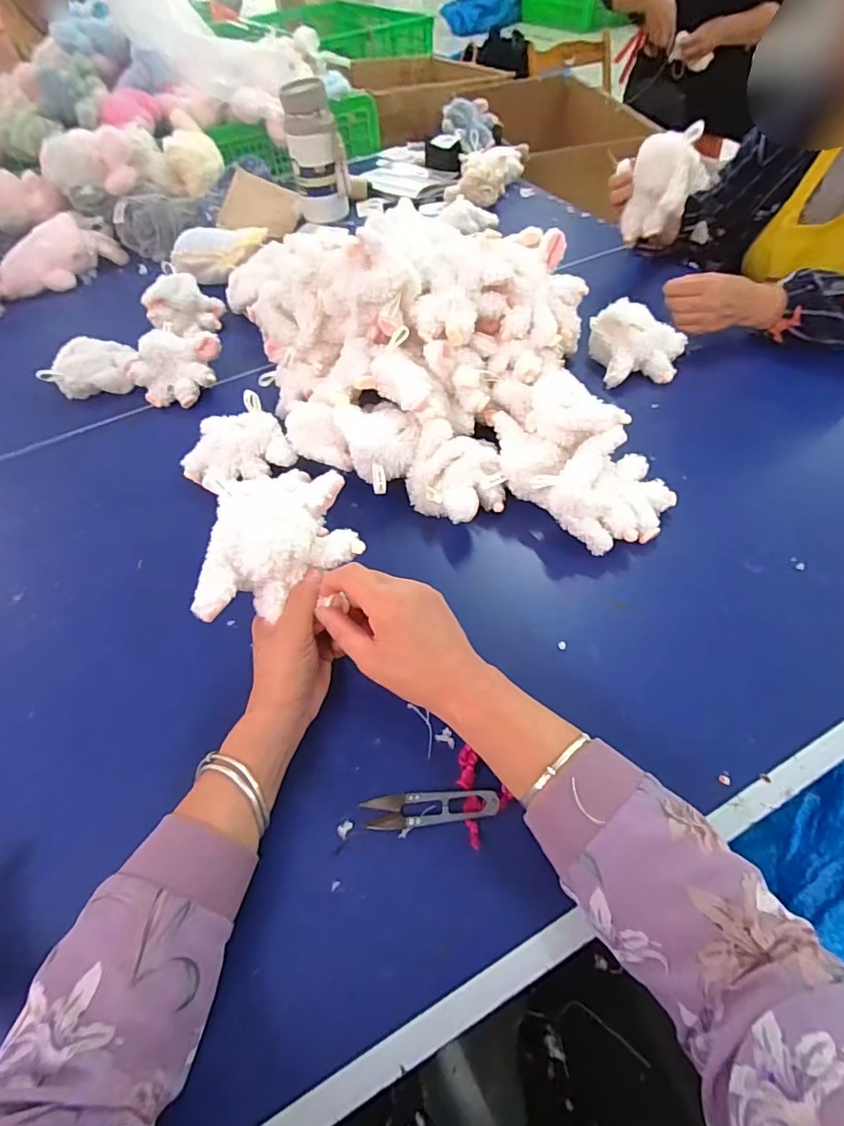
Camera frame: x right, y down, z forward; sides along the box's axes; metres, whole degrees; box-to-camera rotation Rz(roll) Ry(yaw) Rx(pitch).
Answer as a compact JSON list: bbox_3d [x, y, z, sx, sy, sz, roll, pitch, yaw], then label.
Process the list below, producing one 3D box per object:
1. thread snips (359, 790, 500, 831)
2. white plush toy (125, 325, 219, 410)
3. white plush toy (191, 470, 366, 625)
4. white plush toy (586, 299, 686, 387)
[{"bbox_3d":[0.007,0.185,0.375,0.101,0.011,0.024,-7,55,-1],"label":"thread snips"},{"bbox_3d":[-0.339,-0.270,0.684,0.100,0.064,0.089,8,56,10],"label":"white plush toy"},{"bbox_3d":[-0.111,-0.019,0.392,0.114,0.058,0.115,-5,55,-1],"label":"white plush toy"},{"bbox_3d":[0.281,-0.287,0.654,0.119,0.059,0.111,20,59,17],"label":"white plush toy"}]

